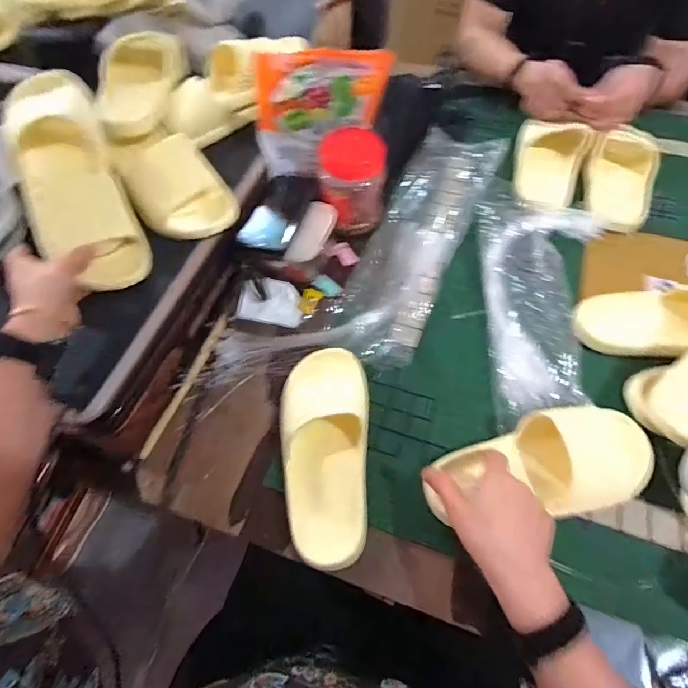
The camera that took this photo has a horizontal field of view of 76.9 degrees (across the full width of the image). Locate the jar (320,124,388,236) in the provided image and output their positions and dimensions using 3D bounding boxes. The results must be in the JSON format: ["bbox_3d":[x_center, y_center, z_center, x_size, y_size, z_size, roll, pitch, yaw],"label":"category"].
[{"bbox_3d":[0.013,-0.238,0.646,0.093,0.130,0.083,-1,61,2],"label":"jar"}]

